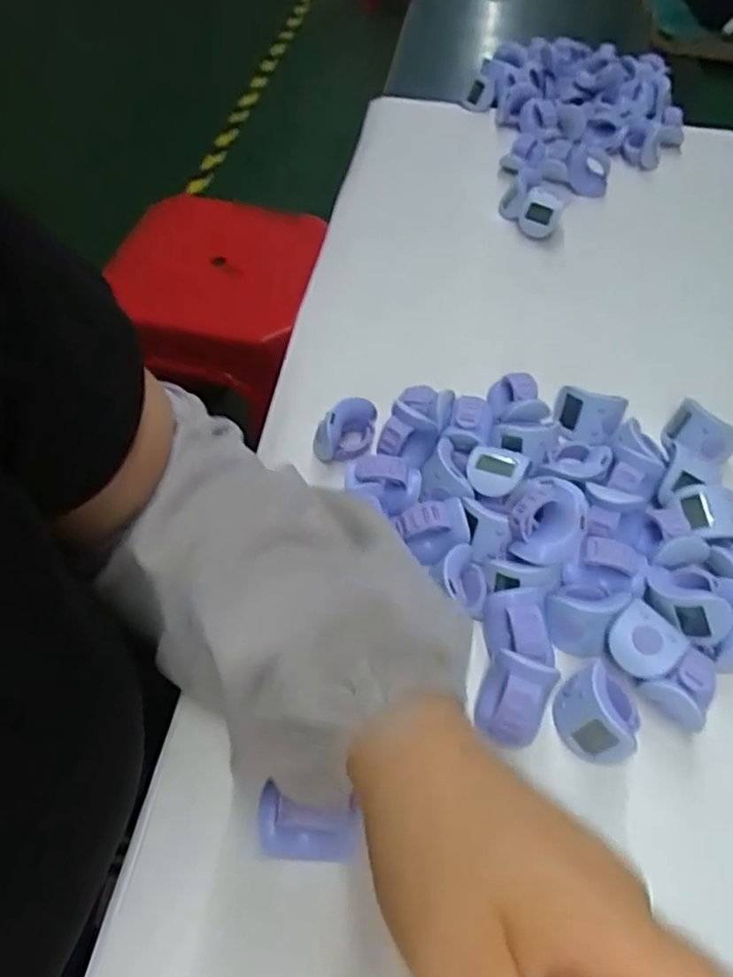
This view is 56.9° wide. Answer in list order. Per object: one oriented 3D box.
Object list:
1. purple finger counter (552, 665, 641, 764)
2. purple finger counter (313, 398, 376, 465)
[{"bbox_3d":[0.103,0.099,0.300,0.033,0.028,0.035,19,55,11],"label":"purple finger counter"},{"bbox_3d":[-0.012,-0.035,0.394,0.031,0.028,0.032,13,54,7],"label":"purple finger counter"}]

